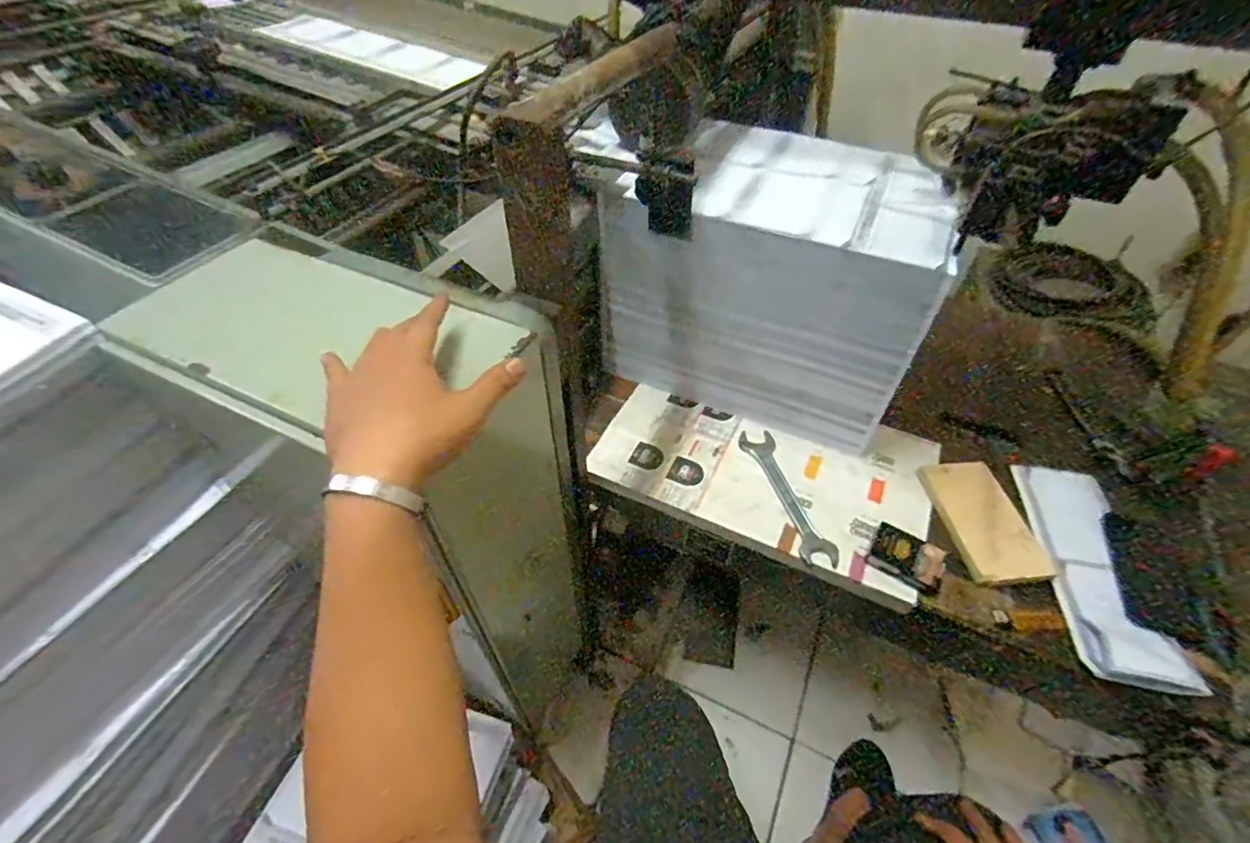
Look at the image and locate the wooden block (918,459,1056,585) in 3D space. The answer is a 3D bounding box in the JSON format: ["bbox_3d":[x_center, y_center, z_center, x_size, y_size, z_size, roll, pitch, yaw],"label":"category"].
[{"bbox_3d":[0.500,0.139,0.748,0.101,0.030,0.189,-3,49,-3],"label":"wooden block"}]

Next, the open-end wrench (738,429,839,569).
[{"bbox_3d":[0.239,0.106,0.796,0.052,0.010,0.239,-12,50,-11],"label":"open-end wrench"}]

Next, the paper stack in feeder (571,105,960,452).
[{"bbox_3d":[0.211,-0.223,0.853,0.460,0.351,0.272,18,51,15],"label":"paper stack in feeder"}]

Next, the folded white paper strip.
[{"bbox_3d":[0.613,0.188,0.702,0.108,0.030,0.304,8,49,6],"label":"folded white paper strip"}]

